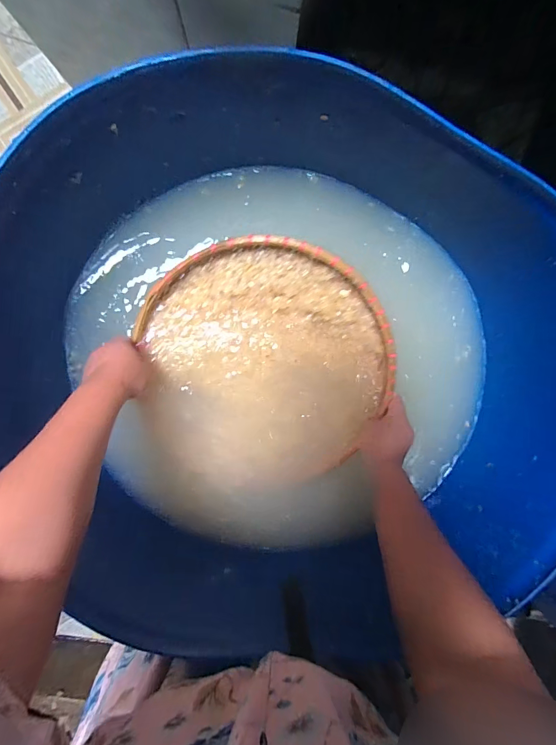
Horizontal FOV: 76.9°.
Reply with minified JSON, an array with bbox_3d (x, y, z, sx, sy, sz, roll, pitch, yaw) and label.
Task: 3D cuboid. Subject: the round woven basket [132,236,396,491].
[{"bbox_3d":[-0.013,0.002,0.473,0.326,0.067,0.326,0,96,-3],"label":"round woven basket"}]

